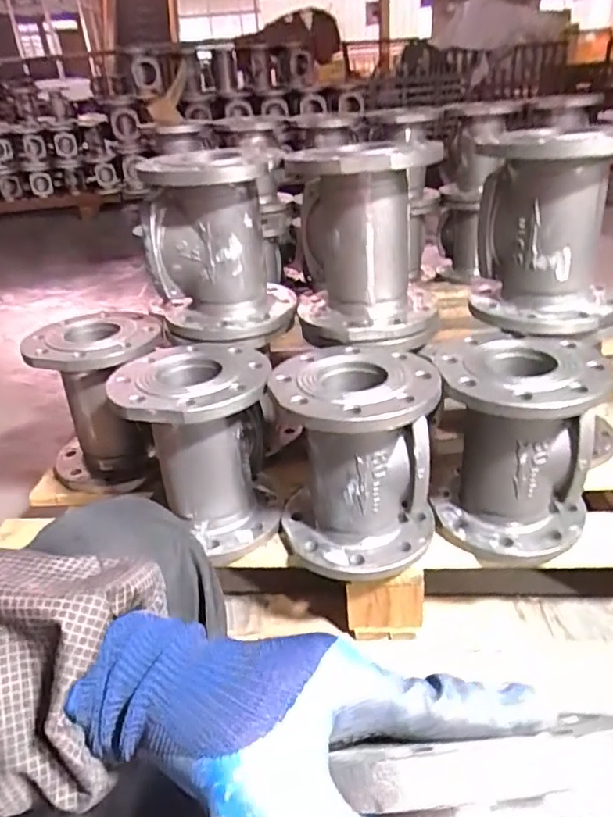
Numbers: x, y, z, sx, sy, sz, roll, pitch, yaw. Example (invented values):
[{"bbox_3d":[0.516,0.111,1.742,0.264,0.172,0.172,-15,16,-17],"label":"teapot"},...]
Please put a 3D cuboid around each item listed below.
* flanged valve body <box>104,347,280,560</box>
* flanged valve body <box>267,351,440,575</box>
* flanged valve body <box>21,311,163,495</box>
[{"bbox_3d":[-0.135,0.051,0.769,0.190,0.219,0.190,-19,33,-23],"label":"flanged valve body"},{"bbox_3d":[0.061,0.062,0.725,0.182,0.222,0.186,-2,30,3],"label":"flanged valve body"},{"bbox_3d":[-0.294,-0.019,0.894,0.191,0.204,0.170,8,32,20],"label":"flanged valve body"}]

